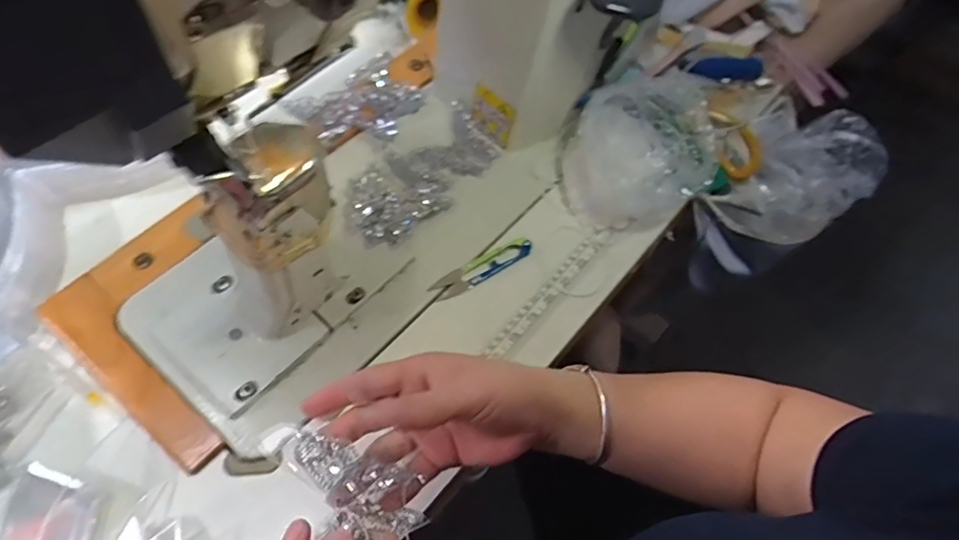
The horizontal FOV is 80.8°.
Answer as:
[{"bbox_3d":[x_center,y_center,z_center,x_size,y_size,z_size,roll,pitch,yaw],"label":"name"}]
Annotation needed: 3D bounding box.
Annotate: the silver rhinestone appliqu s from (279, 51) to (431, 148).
[{"bbox_3d":[-0.116,-0.171,0.578,0.124,0.017,0.111,-40,69,-24],"label":"silver rhinestone appliqu s"}]

